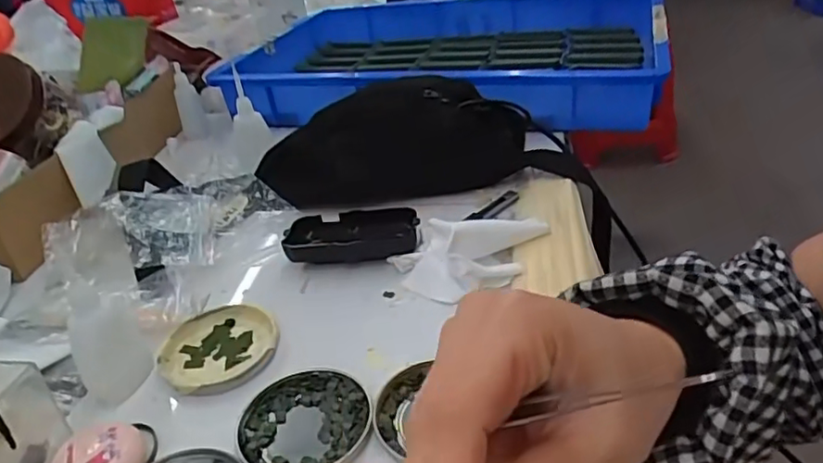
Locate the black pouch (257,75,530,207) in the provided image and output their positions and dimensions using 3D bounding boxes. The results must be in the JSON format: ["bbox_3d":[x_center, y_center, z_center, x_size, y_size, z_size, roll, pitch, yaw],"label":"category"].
[{"bbox_3d":[-0.017,-0.095,0.594,0.248,0.086,0.099,-8,32,1],"label":"black pouch"}]

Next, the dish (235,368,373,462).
[{"bbox_3d":[-0.063,0.114,0.356,0.077,0.008,0.077,-4,33,3],"label":"dish"}]

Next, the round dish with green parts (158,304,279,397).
[{"bbox_3d":[-0.135,0.081,0.423,0.079,0.012,0.077,-4,33,3],"label":"round dish with green parts"}]

